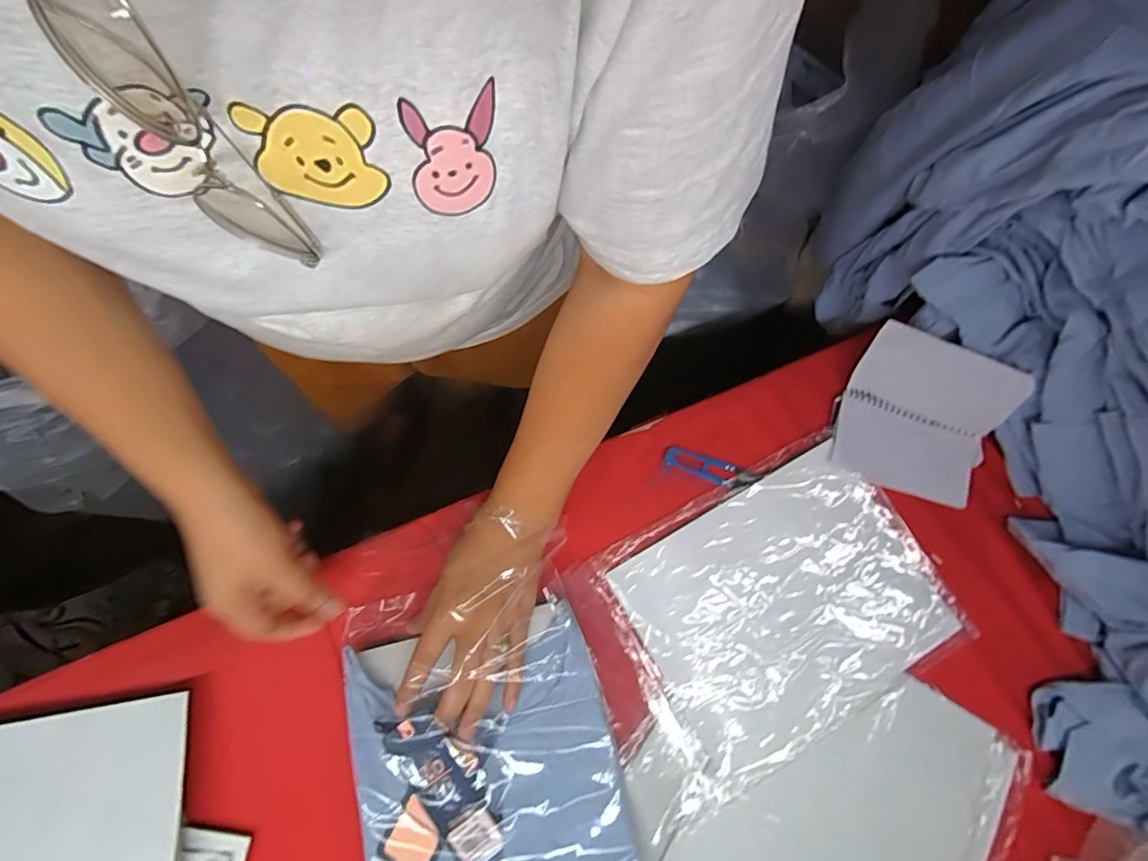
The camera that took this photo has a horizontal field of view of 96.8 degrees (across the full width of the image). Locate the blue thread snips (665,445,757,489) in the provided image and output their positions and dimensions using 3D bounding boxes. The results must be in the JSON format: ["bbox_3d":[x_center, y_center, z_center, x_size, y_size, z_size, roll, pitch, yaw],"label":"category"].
[{"bbox_3d":[0.133,0.036,0.500,0.088,0.004,0.026,21,79,2],"label":"blue thread snips"}]

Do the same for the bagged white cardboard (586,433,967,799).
[{"bbox_3d":[0.185,0.154,0.463,0.281,0.014,0.218,-26,75,-10],"label":"bagged white cardboard"}]

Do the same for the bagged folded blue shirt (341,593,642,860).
[{"bbox_3d":[-0.070,0.276,0.408,0.202,0.045,0.292,-14,74,-6],"label":"bagged folded blue shirt"}]

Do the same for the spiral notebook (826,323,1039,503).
[{"bbox_3d":[0.333,-0.014,0.490,0.141,0.040,0.144,24,101,9],"label":"spiral notebook"}]

